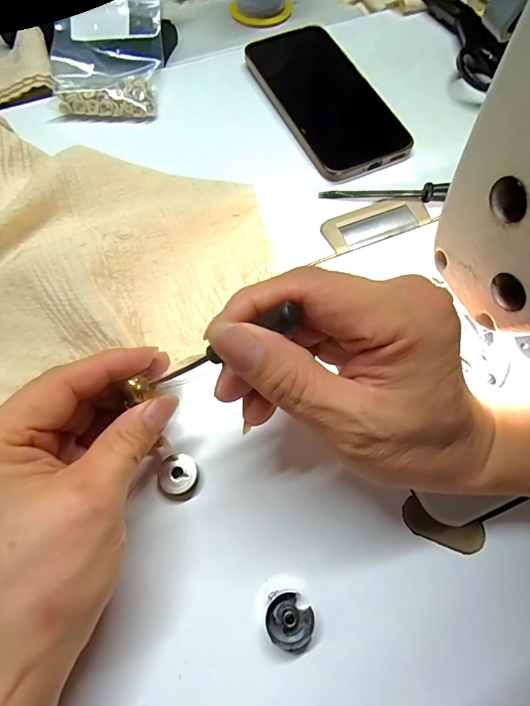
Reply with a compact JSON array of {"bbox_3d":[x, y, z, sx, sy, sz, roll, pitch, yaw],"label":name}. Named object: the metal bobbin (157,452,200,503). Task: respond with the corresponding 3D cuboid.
[{"bbox_3d":[-0.046,0.065,0.218,0.021,0.010,0.023,0,65,0],"label":"metal bobbin"}]

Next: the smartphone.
[{"bbox_3d":[0.048,-0.205,0.334,0.078,0.011,0.160,-22,66,-10],"label":"smartphone"}]

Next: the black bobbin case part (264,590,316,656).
[{"bbox_3d":[0.011,0.126,0.192,0.023,0.014,0.023,0,65,0],"label":"black bobbin case part"}]

